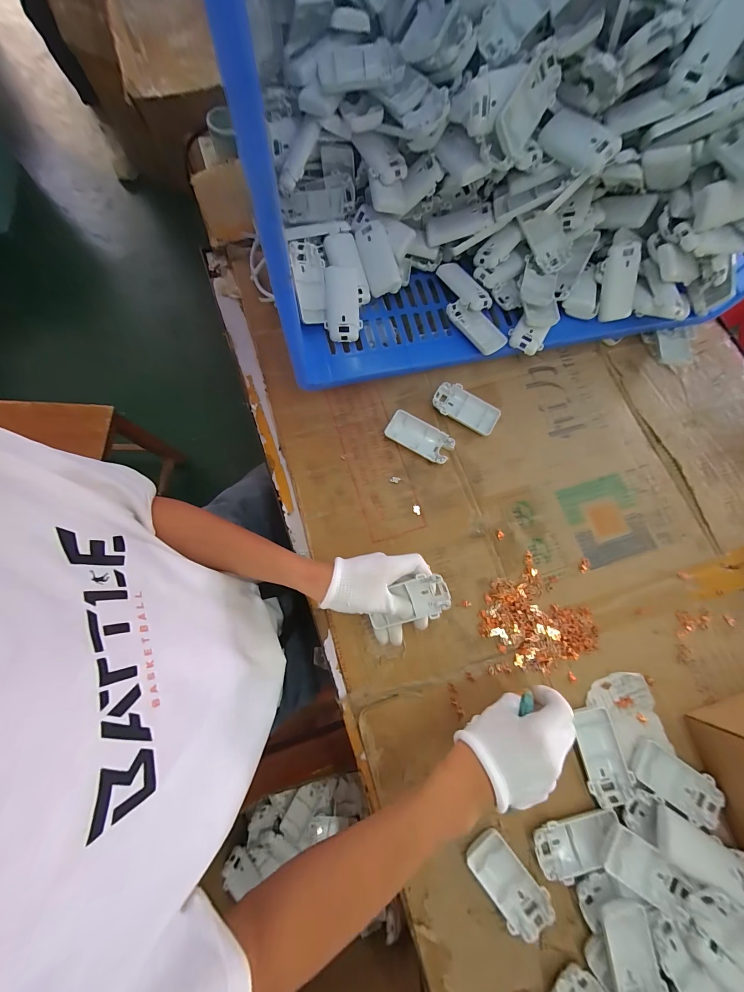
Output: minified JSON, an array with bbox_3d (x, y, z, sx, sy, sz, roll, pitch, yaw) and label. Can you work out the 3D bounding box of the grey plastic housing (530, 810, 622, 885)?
[{"bbox_3d":[0.224,0.377,0.353,0.090,0.015,0.050,-10,75,-5],"label":"grey plastic housing"}]

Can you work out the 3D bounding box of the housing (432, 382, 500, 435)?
[{"bbox_3d":[0.138,-0.128,0.484,0.097,0.017,0.048,27,76,6],"label":"housing"}]

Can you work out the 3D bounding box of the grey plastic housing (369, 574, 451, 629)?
[{"bbox_3d":[0.044,0.119,0.382,0.089,0.013,0.049,-12,91,8],"label":"grey plastic housing"}]

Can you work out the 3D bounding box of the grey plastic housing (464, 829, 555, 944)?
[{"bbox_3d":[0.147,0.413,0.350,0.049,0.011,0.099,-34,78,-10],"label":"grey plastic housing"}]

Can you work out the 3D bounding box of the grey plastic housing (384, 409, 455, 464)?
[{"bbox_3d":[0.068,-0.083,0.470,0.095,0.016,0.043,31,76,6],"label":"grey plastic housing"}]

